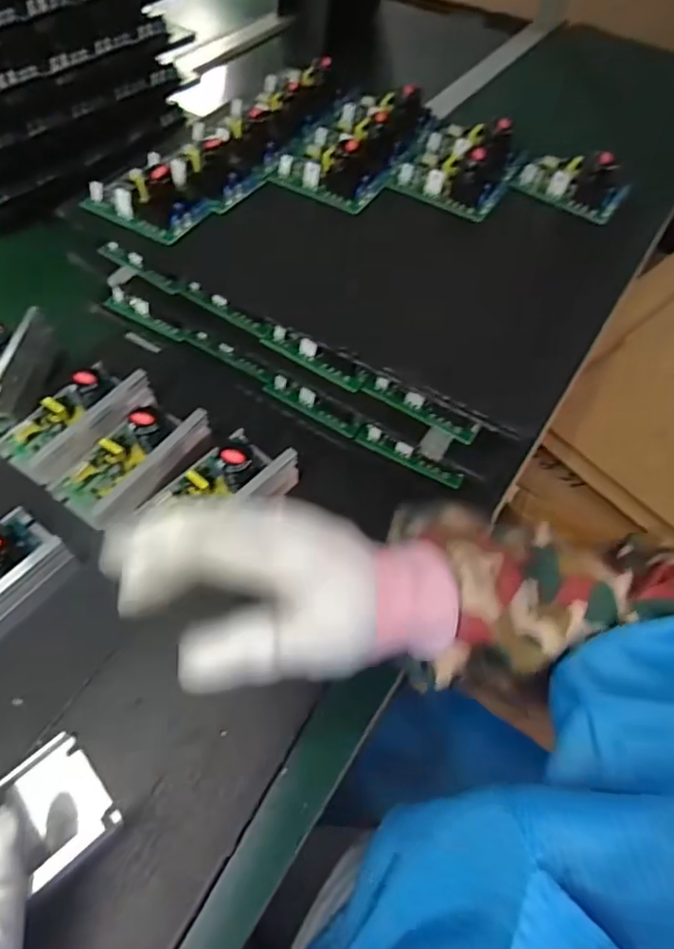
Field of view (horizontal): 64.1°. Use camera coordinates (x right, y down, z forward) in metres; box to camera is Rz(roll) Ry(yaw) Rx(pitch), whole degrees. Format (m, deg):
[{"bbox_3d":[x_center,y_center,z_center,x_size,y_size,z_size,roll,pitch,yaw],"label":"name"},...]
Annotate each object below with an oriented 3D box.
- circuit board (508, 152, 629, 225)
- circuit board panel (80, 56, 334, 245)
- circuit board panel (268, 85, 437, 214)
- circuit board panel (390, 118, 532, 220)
[{"bbox_3d":[0.250,-0.315,0.565,0.106,0.049,0.052,39,64,20],"label":"circuit board"},{"bbox_3d":[-0.104,-0.350,0.563,0.100,0.046,0.322,34,63,17],"label":"circuit board panel"},{"bbox_3d":[0.023,-0.371,0.584,0.111,0.045,0.202,25,60,13],"label":"circuit board panel"},{"bbox_3d":[0.135,-0.343,0.575,0.114,0.047,0.141,26,61,13],"label":"circuit board panel"}]

